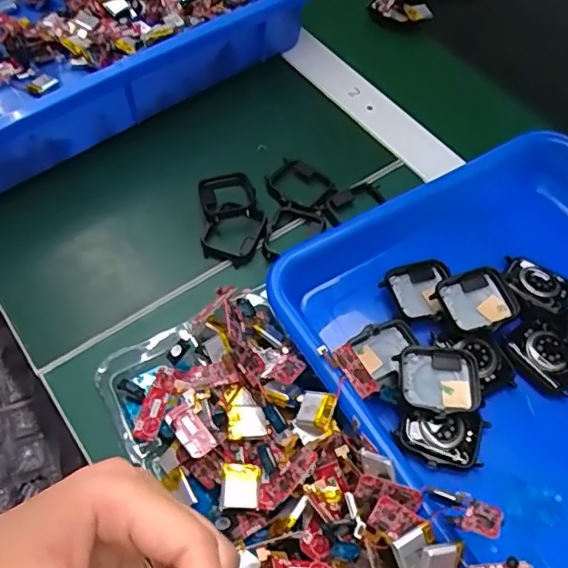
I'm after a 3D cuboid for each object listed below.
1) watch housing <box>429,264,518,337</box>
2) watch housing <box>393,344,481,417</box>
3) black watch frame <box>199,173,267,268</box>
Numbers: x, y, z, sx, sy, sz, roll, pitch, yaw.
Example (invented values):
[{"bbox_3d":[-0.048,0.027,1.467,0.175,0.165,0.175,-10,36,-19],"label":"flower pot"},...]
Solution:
[{"bbox_3d":[0.111,0.011,0.330,0.040,0.014,0.036,-20,61,-14],"label":"watch housing"},{"bbox_3d":[0.084,0.052,0.306,0.043,0.010,0.036,0,58,-3],"label":"watch housing"},{"bbox_3d":[-0.035,-0.048,0.391,0.043,0.013,0.074,-4,58,-5],"label":"black watch frame"}]

